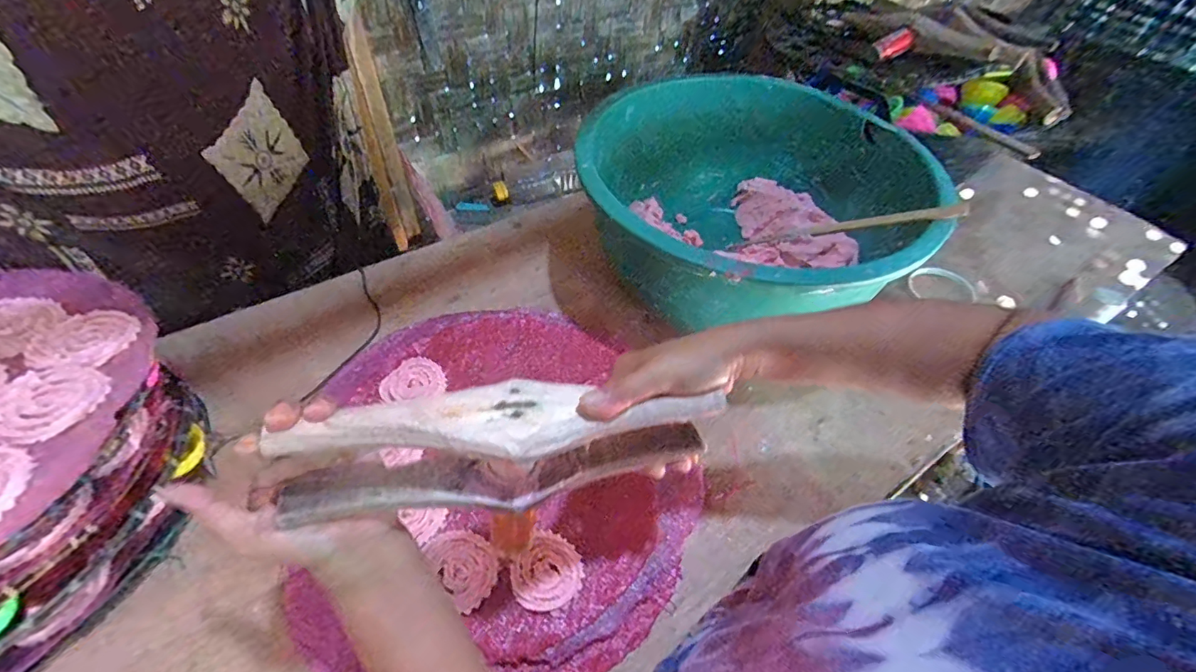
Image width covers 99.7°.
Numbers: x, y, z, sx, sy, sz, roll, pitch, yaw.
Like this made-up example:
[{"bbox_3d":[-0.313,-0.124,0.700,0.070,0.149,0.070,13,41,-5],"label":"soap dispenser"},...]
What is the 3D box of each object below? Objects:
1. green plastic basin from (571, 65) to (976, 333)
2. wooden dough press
[{"bbox_3d":[0.185,-0.170,0.707,0.430,0.197,0.450,1,51,-2],"label":"green plastic basin"},{"bbox_3d":[-0.055,0.082,0.339,0.281,0.073,0.078,-3,51,-14],"label":"wooden dough press"}]

